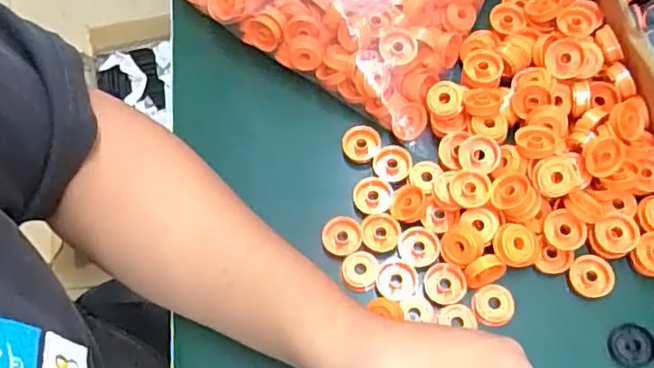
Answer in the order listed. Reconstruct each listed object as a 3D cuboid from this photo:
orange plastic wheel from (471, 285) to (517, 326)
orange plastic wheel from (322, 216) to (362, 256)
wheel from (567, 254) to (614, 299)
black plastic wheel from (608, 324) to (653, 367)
[{"bbox_3d":[0.102,0.075,0.373,0.024,0.010,0.023,-1,67,2],"label":"orange plastic wheel"},{"bbox_3d":[0.010,0.034,0.396,0.025,0.004,0.026,-1,67,2],"label":"orange plastic wheel"},{"bbox_3d":[0.164,0.058,0.376,0.025,0.009,0.024,-1,67,2],"label":"wheel"},{"bbox_3d":[0.182,0.097,0.361,0.025,0.007,0.024,-1,67,2],"label":"black plastic wheel"}]

